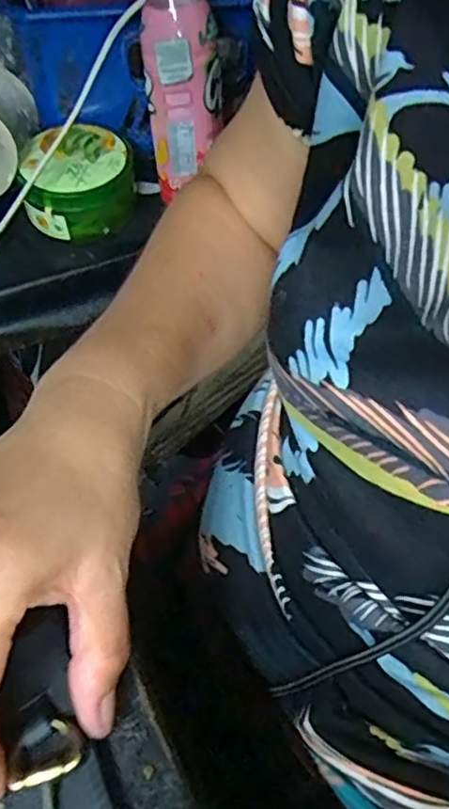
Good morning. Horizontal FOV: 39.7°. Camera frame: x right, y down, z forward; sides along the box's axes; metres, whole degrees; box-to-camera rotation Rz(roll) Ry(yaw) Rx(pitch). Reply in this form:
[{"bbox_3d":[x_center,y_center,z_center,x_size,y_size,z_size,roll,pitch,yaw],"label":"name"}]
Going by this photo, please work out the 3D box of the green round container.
[{"bbox_3d":[-0.129,-0.200,0.556,0.093,0.069,0.094,-1,49,1],"label":"green round container"}]

